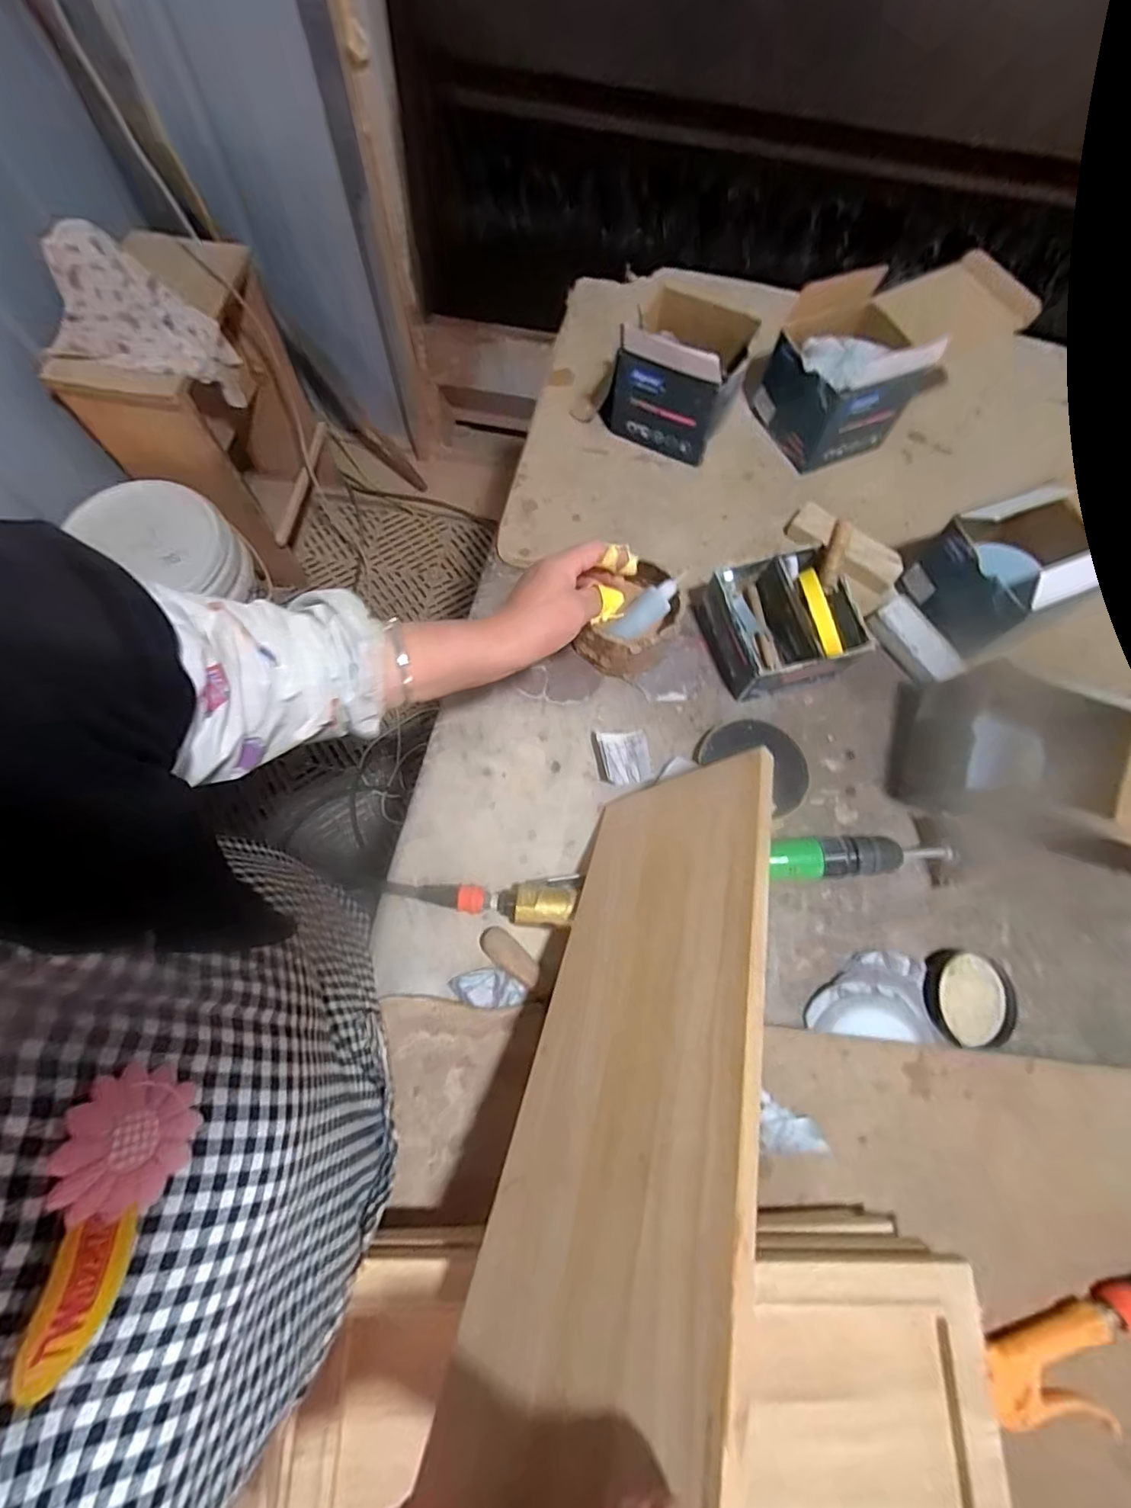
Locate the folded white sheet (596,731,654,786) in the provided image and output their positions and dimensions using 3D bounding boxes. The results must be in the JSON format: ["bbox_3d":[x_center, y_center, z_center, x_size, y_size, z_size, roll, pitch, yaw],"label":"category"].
[{"bbox_3d":[0.064,0.003,0.607,0.052,0.015,0.058,-6,72,-5],"label":"folded white sheet"}]

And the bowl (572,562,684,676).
[{"bbox_3d":[0.068,-0.152,0.636,0.112,0.070,0.114,21,72,4],"label":"bowl"}]

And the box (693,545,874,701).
[{"bbox_3d":[0.239,-0.142,0.628,0.137,0.091,0.145,-16,73,-8],"label":"box"}]

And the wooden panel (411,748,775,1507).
[{"bbox_3d":[0.049,0.183,0.380,0.017,0.182,0.444,43,44,-24],"label":"wooden panel"}]

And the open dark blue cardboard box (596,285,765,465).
[{"bbox_3d":[0.141,-0.486,0.724,0.154,0.152,0.139,25,72,6],"label":"open dark blue cardboard box"}]

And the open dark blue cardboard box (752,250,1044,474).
[{"bbox_3d":[0.404,-0.491,0.724,0.265,0.169,0.159,-25,74,-10],"label":"open dark blue cardboard box"}]

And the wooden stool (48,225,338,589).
[{"bbox_3d":[-0.791,-0.760,1.323,0.338,0.568,0.393,16,71,3],"label":"wooden stool"}]

